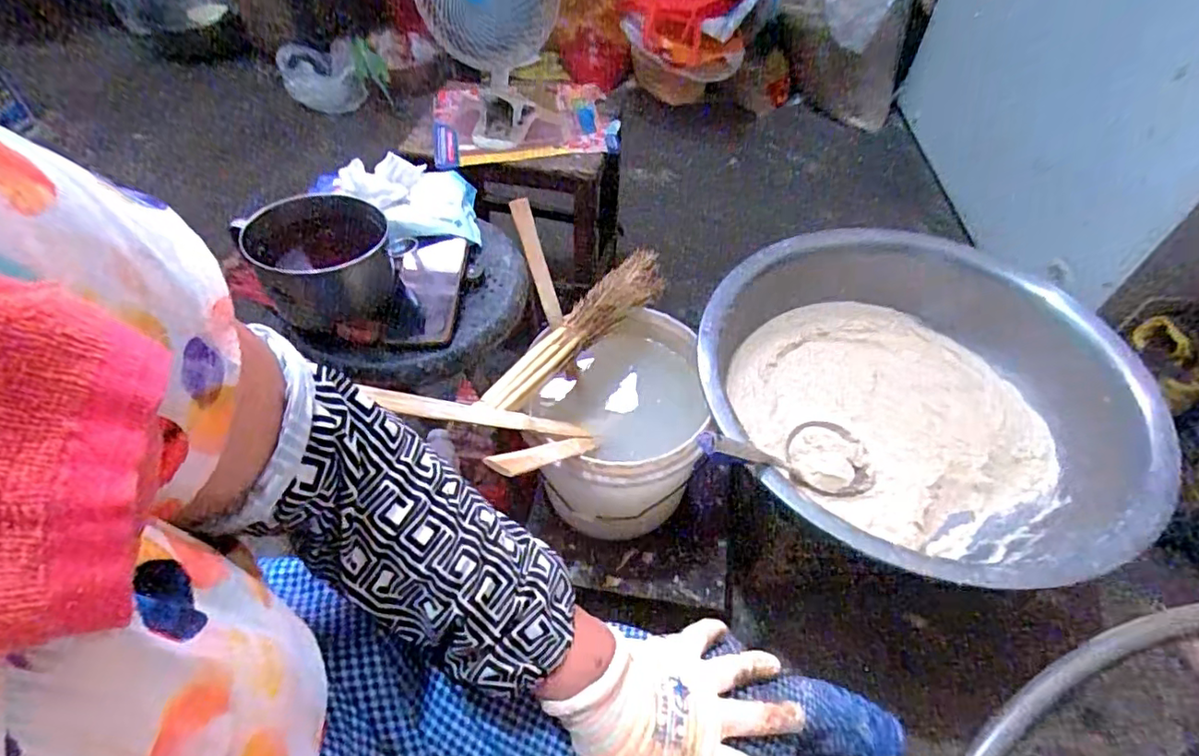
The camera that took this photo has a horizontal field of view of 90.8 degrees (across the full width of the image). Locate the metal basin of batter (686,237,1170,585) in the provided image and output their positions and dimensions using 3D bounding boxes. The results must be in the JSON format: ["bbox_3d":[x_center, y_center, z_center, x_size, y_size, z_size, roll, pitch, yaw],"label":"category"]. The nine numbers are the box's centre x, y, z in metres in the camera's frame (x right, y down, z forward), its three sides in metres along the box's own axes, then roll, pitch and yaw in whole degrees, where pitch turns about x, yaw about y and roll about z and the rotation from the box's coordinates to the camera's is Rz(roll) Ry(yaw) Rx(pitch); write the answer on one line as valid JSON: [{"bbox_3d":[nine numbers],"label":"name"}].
[{"bbox_3d":[0.420,0.020,0.798,0.569,0.143,0.510,-11,54,-10],"label":"metal basin of batter"}]

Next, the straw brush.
[{"bbox_3d":[-0.022,-0.068,0.756,0.055,0.032,0.321,35,60,23],"label":"straw brush"}]

